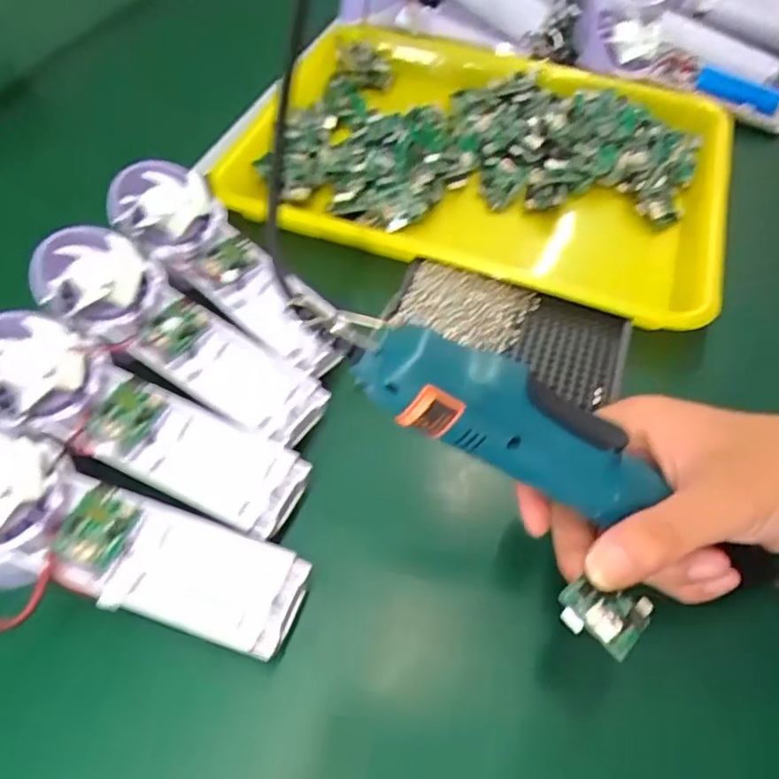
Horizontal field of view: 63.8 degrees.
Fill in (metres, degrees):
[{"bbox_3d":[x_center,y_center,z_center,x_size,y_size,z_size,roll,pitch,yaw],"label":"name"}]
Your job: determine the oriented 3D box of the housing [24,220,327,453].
[{"bbox_3d":[-0.111,-0.029,0.337,0.173,0.044,0.059,28,59,16],"label":"housing"}]

